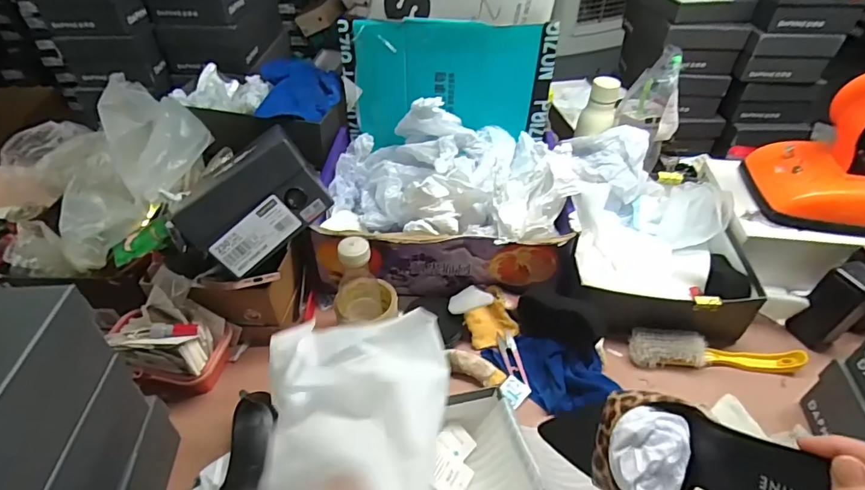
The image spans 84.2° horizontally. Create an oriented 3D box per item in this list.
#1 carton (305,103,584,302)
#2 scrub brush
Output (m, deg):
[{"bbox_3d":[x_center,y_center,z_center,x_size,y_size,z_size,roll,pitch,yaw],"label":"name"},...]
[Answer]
[{"bbox_3d":[0.018,-0.083,0.795,0.387,0.200,0.300,1,42,0],"label":"carton"},{"bbox_3d":[0.405,0.157,0.691,0.234,0.044,0.052,3,42,3],"label":"scrub brush"}]

